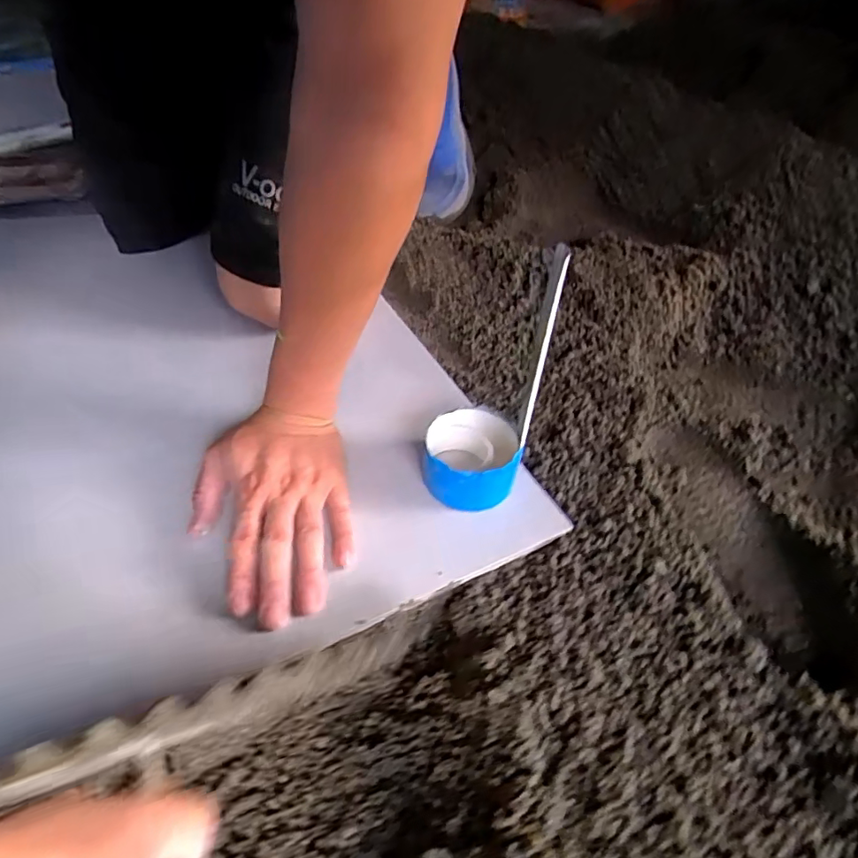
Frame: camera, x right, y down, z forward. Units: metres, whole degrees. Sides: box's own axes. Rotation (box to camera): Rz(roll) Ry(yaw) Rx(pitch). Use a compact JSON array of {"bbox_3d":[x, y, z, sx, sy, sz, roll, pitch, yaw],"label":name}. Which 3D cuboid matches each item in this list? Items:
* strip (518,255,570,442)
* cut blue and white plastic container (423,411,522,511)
[{"bbox_3d":[0.074,-0.044,0.369,0.005,0.146,0.010,12,45,8],"label":"strip"},{"bbox_3d":[0.032,0.026,0.439,0.073,0.043,0.072,11,45,7],"label":"cut blue and white plastic container"}]

